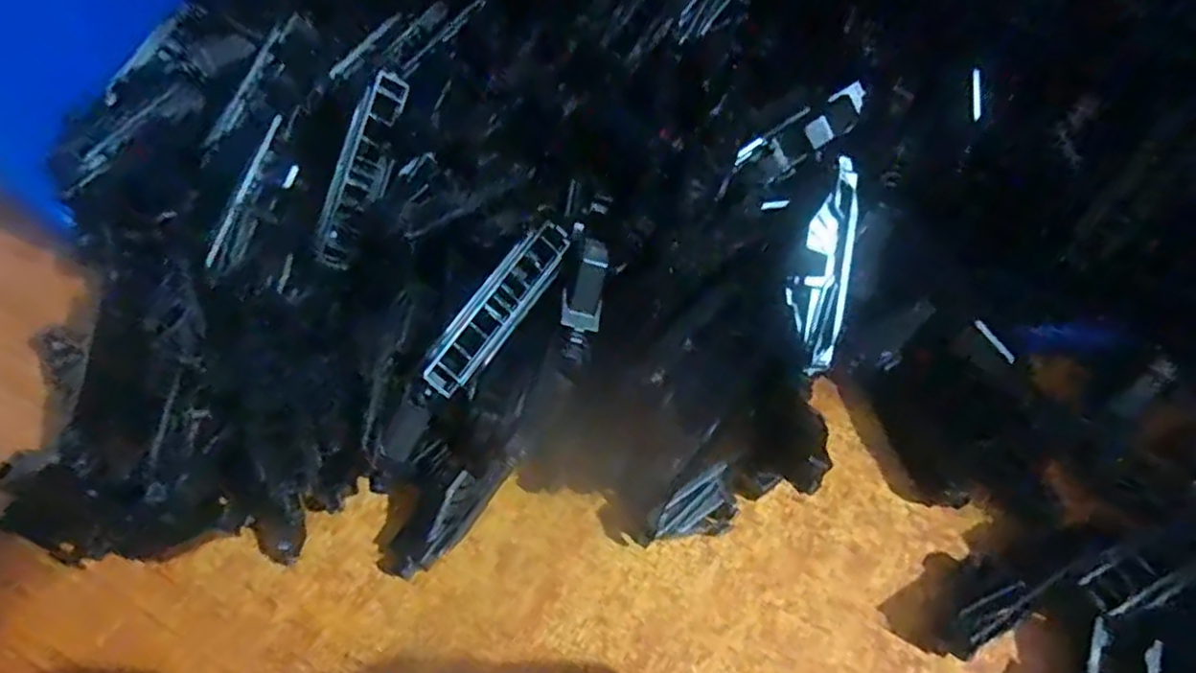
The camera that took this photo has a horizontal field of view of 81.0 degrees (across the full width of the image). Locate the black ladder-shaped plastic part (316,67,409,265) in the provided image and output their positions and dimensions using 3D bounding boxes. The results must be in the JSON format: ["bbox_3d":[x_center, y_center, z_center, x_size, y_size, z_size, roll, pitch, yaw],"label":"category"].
[{"bbox_3d":[-0.090,-0.063,0.265,0.014,0.012,0.074,18,91,13],"label":"black ladder-shaped plastic part"}]

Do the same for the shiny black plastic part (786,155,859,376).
[{"bbox_3d":[0.086,-0.027,0.265,0.021,0.005,0.080,10,89,7],"label":"shiny black plastic part"}]

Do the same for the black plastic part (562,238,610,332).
[{"bbox_3d":[-0.004,-0.020,0.263,0.016,0.004,0.034,14,91,-24],"label":"black plastic part"}]

